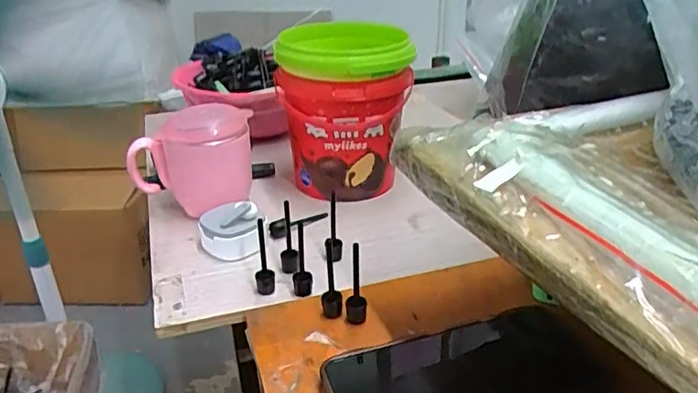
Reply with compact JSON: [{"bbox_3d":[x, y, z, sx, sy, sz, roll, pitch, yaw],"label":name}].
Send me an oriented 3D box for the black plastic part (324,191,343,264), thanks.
[{"bbox_3d":[-0.013,0.028,0.484,0.010,0.065,0.015,13,31,25],"label":"black plastic part"}]

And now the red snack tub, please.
[{"bbox_3d":[-0.006,-0.088,0.594,0.130,0.159,0.135,-5,28,-8],"label":"red snack tub"}]

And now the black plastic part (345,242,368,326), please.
[{"bbox_3d":[0.005,0.064,0.405,0.015,0.065,0.011,0,28,1],"label":"black plastic part"}]

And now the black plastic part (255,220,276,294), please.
[{"bbox_3d":[-0.067,0.046,0.447,0.015,0.062,0.020,-5,28,-8],"label":"black plastic part"}]

